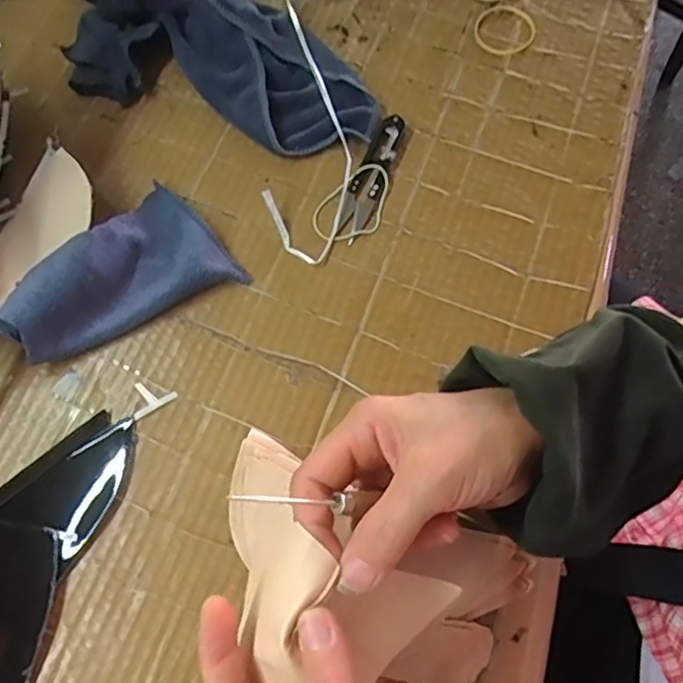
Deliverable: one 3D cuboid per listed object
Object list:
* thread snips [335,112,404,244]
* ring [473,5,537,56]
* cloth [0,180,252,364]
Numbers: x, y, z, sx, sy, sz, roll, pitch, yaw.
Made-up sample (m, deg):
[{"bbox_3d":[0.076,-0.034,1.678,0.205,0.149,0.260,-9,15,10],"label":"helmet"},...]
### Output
[{"bbox_3d":[0.021,-0.118,0.427,0.023,0.009,0.100,18,72,6],"label":"thread snips"},{"bbox_3d":[0.129,-0.244,0.471,0.046,0.004,0.049,0,70,0],"label":"ring"},{"bbox_3d":[-0.147,-0.044,0.385,0.134,0.041,0.084,-36,74,-12],"label":"cloth"}]

